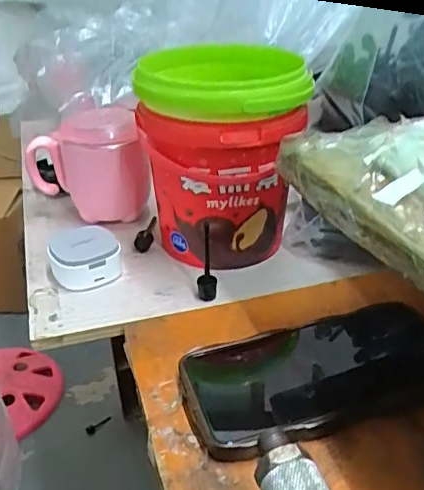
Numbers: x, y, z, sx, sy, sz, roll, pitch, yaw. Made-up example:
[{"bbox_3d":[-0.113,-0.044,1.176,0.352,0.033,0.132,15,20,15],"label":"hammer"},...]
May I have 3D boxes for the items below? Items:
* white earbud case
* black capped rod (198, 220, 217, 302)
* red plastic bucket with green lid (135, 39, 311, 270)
[{"bbox_3d":[-0.105,0.008,0.457,0.053,0.029,0.060,-14,34,-21],"label":"white earbud case"},{"bbox_3d":[-0.004,0.013,0.417,0.014,0.060,0.016,-1,31,0],"label":"black capped rod"},{"bbox_3d":[0.008,-0.072,0.459,0.127,0.148,0.116,-4,31,-5],"label":"red plastic bucket with green lid"}]

